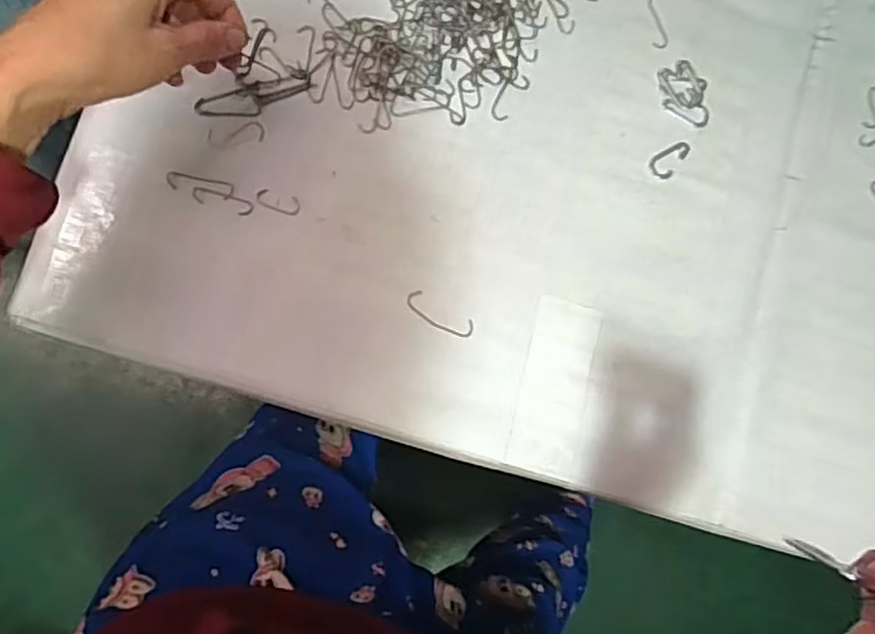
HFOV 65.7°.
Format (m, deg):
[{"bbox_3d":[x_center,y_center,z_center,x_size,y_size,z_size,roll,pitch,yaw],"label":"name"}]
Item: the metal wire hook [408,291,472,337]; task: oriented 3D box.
[{"bbox_3d":[0.002,-0.001,0.462,0.049,0.004,0.016,29,81,-1],"label":"metal wire hook"}]

